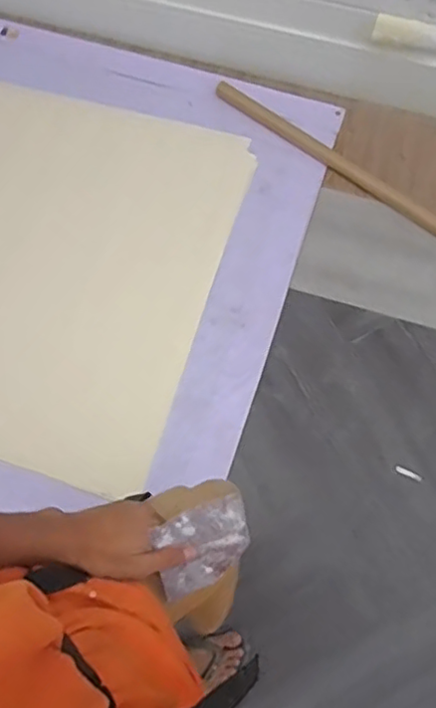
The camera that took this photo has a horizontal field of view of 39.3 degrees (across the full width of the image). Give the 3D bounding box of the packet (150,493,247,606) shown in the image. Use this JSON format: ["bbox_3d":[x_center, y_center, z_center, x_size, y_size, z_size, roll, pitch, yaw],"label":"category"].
[{"bbox_3d":[-0.015,0.207,0.645,0.095,0.121,0.013,-14,33,-11],"label":"packet"}]

